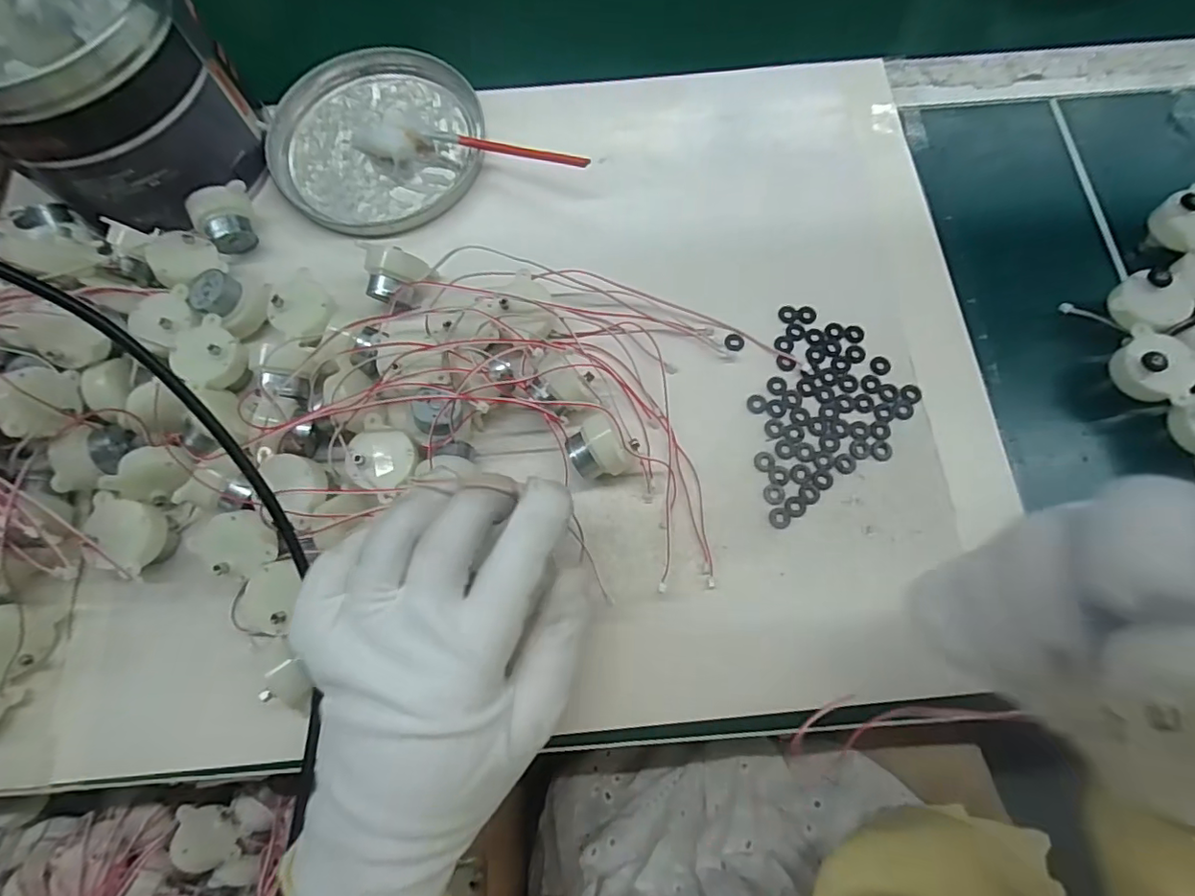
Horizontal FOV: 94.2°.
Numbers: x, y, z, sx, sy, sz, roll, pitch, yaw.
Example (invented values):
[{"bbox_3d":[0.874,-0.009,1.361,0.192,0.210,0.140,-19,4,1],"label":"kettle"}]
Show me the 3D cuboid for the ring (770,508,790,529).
[{"bbox_3d":[0.092,0.035,0.278,0.010,0.004,0.011,0,74,1],"label":"ring"}]

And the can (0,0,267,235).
[{"bbox_3d":[-0.272,-0.199,0.303,0.141,0.105,0.124,32,77,10],"label":"can"}]

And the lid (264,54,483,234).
[{"bbox_3d":[-0.137,-0.194,0.347,0.127,0.013,0.128,0,74,1],"label":"lid"}]

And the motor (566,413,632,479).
[{"bbox_3d":[0.000,0.002,0.274,0.026,0.033,0.025,-20,74,-4],"label":"motor"}]

